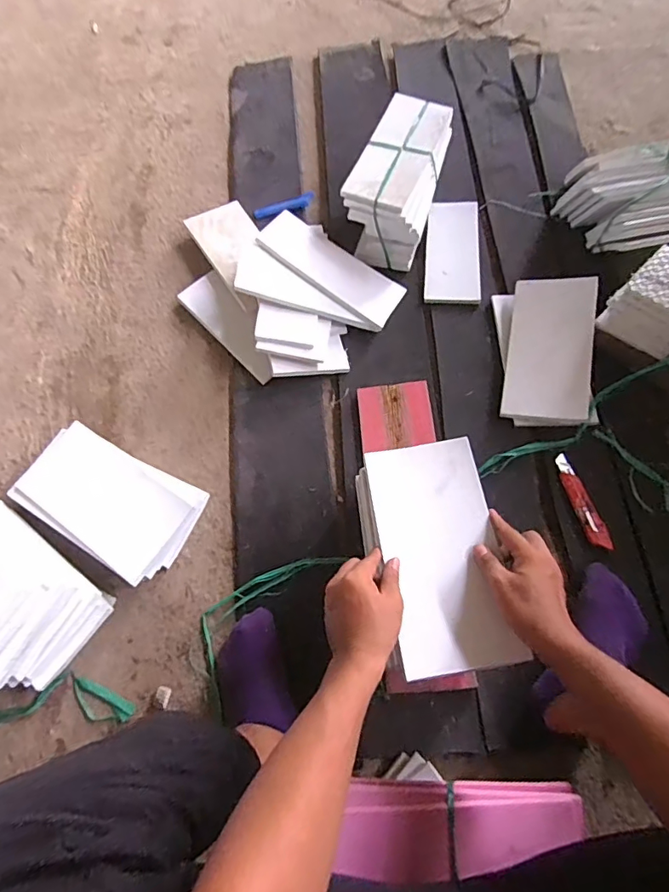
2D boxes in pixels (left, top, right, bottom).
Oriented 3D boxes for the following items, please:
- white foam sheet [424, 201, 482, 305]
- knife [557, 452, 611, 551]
[{"bbox_3d":[0.241,-0.392,0.999,0.106,0.014,0.236,4,75,2],"label":"white foam sheet"},{"bbox_3d":[0.397,0.087,0.795,0.032,0.018,0.159,-14,67,-3],"label":"knife"}]

